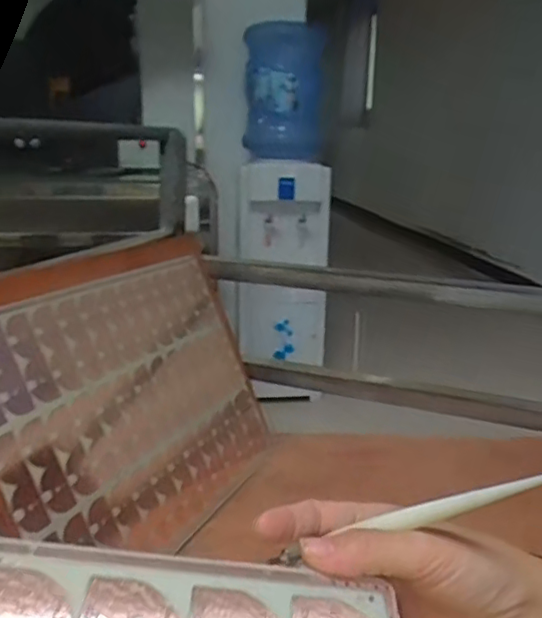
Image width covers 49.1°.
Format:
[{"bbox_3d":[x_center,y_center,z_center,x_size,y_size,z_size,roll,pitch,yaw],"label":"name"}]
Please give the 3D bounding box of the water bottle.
[{"bbox_3d":[0.038,-0.667,1.848,0.246,0.368,0.268,-4,13,-1],"label":"water bottle"}]

